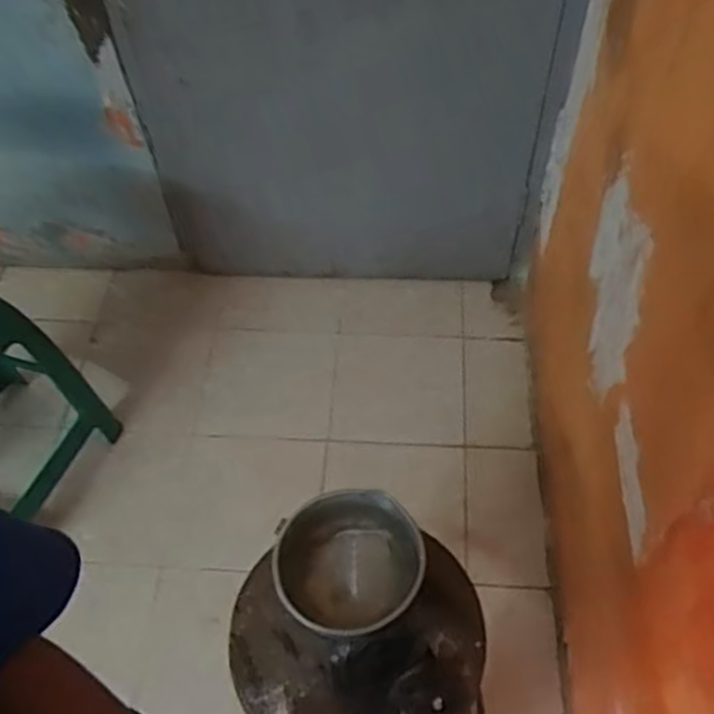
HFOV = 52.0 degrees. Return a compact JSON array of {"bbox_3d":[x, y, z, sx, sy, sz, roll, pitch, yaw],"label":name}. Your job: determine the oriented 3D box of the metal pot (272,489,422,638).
[{"bbox_3d":[-0.008,0.268,0.932,0.183,0.078,0.182,-22,56,-14],"label":"metal pot"}]

